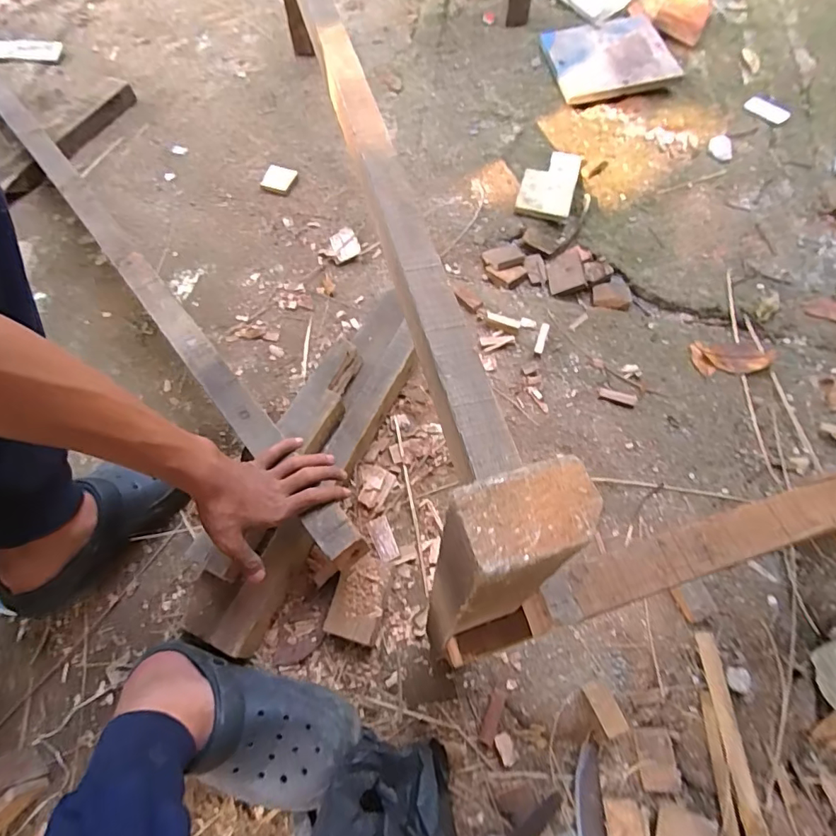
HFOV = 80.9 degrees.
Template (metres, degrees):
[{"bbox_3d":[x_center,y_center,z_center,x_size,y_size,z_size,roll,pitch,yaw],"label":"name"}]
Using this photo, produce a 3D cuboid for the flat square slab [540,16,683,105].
[{"bbox_3d":[0.431,-0.845,1.136,0.248,0.027,0.291,-8,64,3],"label":"flat square slab"}]

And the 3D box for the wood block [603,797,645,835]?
[{"bbox_3d":[0.221,0.444,0.523,0.037,0.020,0.060,5,38,5],"label":"wood block"}]

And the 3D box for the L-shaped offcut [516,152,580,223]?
[{"bbox_3d":[0.257,-0.461,0.964,0.101,0.015,0.186,14,66,8],"label":"L-shaped offcut"}]

